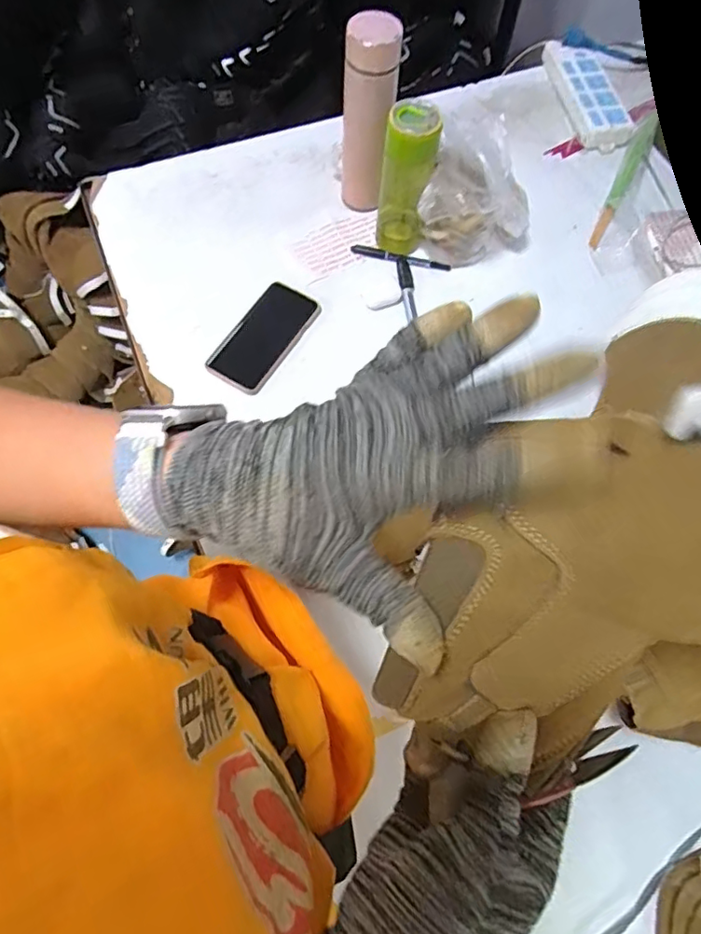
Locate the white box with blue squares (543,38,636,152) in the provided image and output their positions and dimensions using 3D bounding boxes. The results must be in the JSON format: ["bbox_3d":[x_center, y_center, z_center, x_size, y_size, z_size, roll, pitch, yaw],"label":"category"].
[{"bbox_3d":[0.392,-0.622,0.922,0.099,0.025,0.244,-4,67,-4],"label":"white box with blue squares"}]

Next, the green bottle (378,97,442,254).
[{"bbox_3d":[0.073,-0.372,0.719,0.064,0.187,0.062,7,67,1],"label":"green bottle"}]

